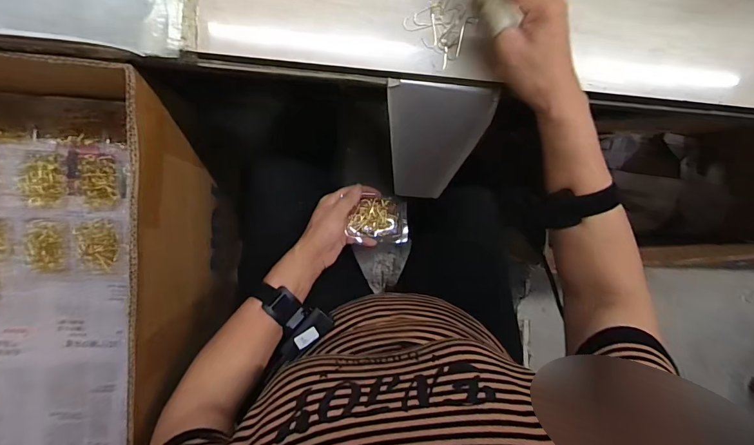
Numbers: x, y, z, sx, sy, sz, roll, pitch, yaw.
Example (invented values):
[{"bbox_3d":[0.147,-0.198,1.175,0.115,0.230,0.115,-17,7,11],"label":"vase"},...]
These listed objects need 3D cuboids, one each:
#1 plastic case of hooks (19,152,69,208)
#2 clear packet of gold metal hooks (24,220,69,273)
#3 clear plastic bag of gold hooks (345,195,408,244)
[{"bbox_3d":[-0.421,-0.054,0.490,0.055,0.010,0.066,-9,96,-6],"label":"plastic case of hooks"},{"bbox_3d":[-0.421,0.030,0.494,0.051,0.007,0.068,0,95,-7],"label":"clear packet of gold metal hooks"},{"bbox_3d":[0.003,-0.005,0.545,0.078,0.037,0.059,3,95,-7],"label":"clear plastic bag of gold hooks"}]

